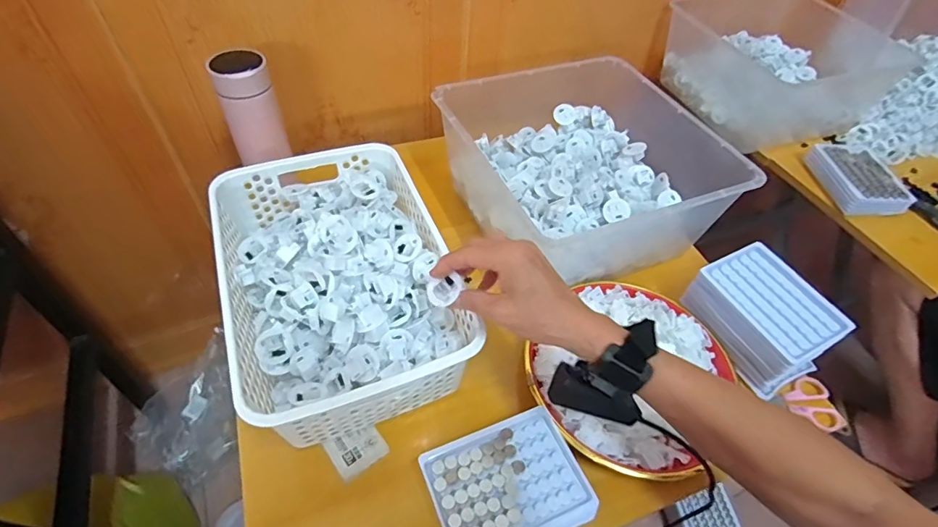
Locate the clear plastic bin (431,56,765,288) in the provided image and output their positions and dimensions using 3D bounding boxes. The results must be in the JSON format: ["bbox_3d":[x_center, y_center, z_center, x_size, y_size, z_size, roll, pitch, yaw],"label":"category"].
[{"bbox_3d":[0.138,-0.132,0.629,0.312,0.122,0.297,-12,53,-14],"label":"clear plastic bin"}]

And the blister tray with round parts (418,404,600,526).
[{"bbox_3d":[0.034,0.192,0.415,0.129,0.014,0.104,-17,55,-17],"label":"blister tray with round parts"}]

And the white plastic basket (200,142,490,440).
[{"bbox_3d":[-0.136,0.014,0.496,0.207,0.091,0.306,-17,55,-17],"label":"white plastic basket"}]

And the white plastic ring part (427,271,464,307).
[{"bbox_3d":[-0.020,0.022,0.410,0.032,0.016,0.034,-49,46,2],"label":"white plastic ring part"}]

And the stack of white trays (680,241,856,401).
[{"bbox_3d":[0.328,0.061,0.537,0.100,0.072,0.140,-23,57,-21],"label":"stack of white trays"}]

